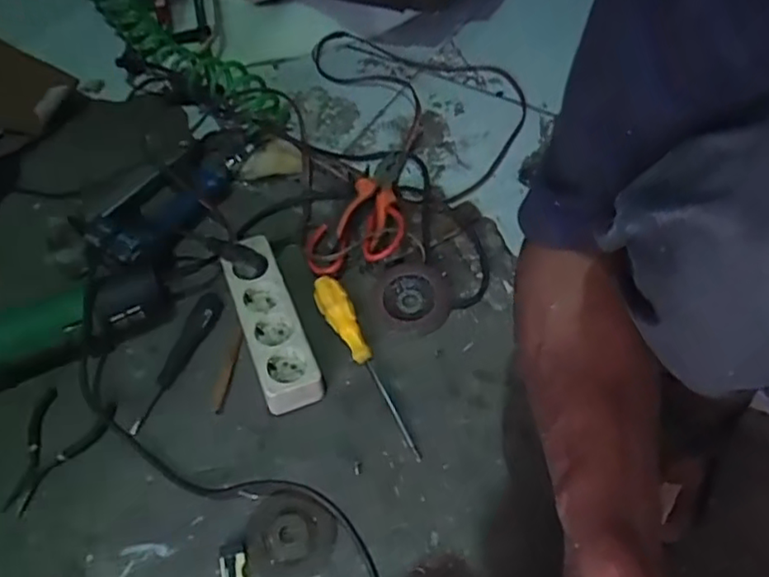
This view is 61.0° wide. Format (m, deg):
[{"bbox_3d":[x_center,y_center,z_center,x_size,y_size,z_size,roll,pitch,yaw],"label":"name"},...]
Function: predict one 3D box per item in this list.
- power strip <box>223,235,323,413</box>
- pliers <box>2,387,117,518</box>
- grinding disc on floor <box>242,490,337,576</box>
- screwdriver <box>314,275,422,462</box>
[{"bbox_3d":[-0.118,0.032,0.678,0.060,0.038,0.200,-19,56,-11],"label":"power strip"},{"bbox_3d":[-0.313,0.153,0.614,0.087,0.023,0.117,13,58,9],"label":"pliers"},{"bbox_3d":[-0.082,0.212,0.563,0.077,0.011,0.073,0,57,0],"label":"grinding disc on floor"},{"bbox_3d":[-0.018,0.072,0.658,0.031,0.024,0.219,-24,60,-15],"label":"screwdriver"}]

